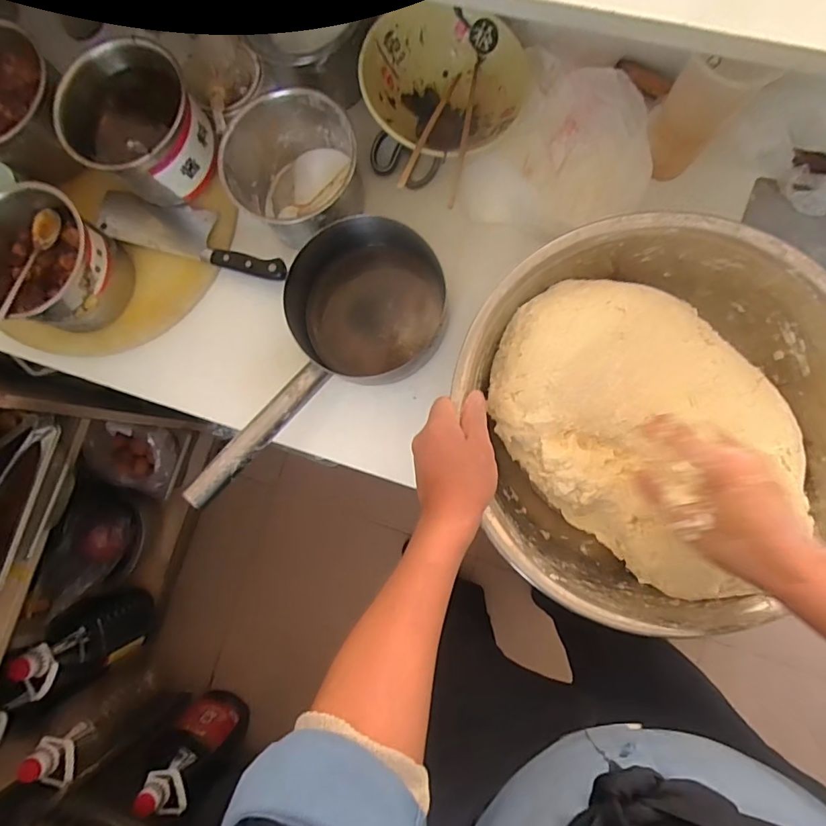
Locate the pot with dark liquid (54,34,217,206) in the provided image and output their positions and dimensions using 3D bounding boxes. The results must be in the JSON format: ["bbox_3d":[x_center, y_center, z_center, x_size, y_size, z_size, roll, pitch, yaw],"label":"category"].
[{"bbox_3d":[-0.324,-0.333,0.577,0.129,0.104,0.133,-1,84,6],"label":"pot with dark liquid"}]

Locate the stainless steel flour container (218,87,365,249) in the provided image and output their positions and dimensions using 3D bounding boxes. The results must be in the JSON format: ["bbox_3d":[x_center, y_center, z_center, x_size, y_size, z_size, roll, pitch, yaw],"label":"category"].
[{"bbox_3d":[-0.138,-0.283,0.581,0.145,0.117,0.138,-1,84,6],"label":"stainless steel flour container"}]

